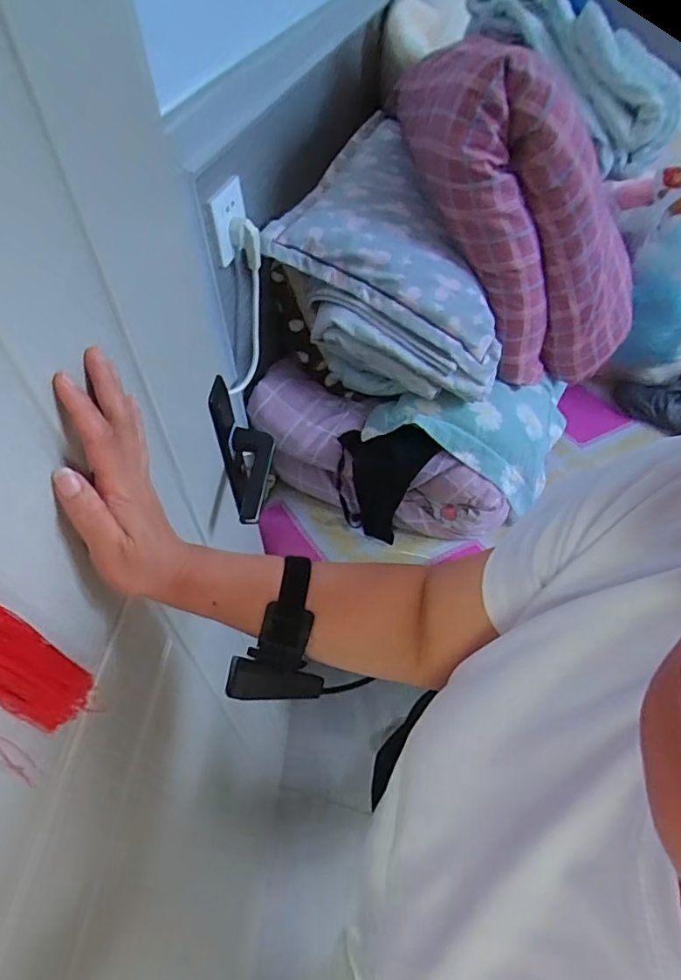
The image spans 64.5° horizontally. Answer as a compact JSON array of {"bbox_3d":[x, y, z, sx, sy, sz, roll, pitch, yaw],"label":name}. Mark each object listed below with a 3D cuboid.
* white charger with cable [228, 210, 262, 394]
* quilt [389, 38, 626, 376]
[{"bbox_3d":[-0.140,-0.260,0.779,0.034,0.215,0.116,11,52,10],"label":"white charger with cable"},{"bbox_3d":[0.303,-0.422,0.891,0.251,0.543,0.293,-12,39,41],"label":"quilt"}]

